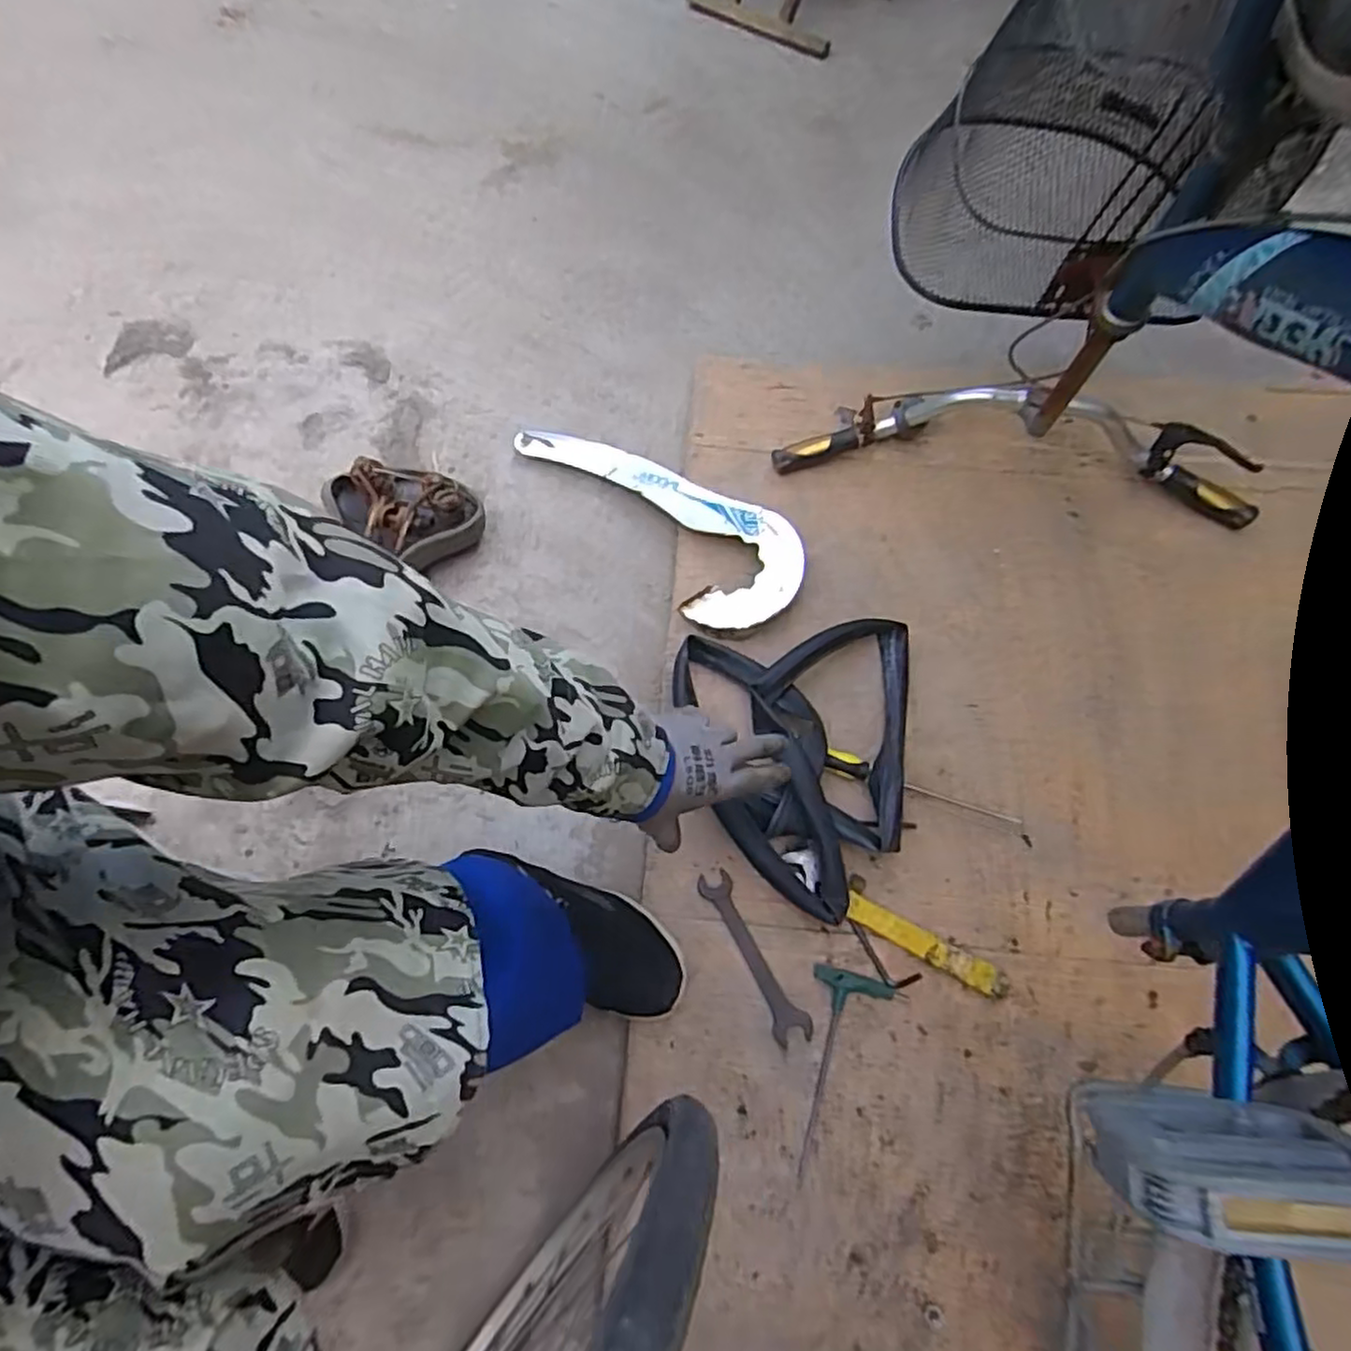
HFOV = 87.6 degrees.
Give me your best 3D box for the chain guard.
[{"bbox_3d":[-0.030,-0.209,0.887,0.423,0.022,0.156,37,82,21],"label":"chain guard"}]

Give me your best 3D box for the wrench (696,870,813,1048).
[{"bbox_3d":[0.078,0.281,0.708,0.037,0.005,0.174,-26,70,-9],"label":"wrench"}]

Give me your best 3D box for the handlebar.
[{"bbox_3d":[0.423,-0.303,0.853,0.580,0.126,0.150,9,80,2],"label":"handlebar"}]

